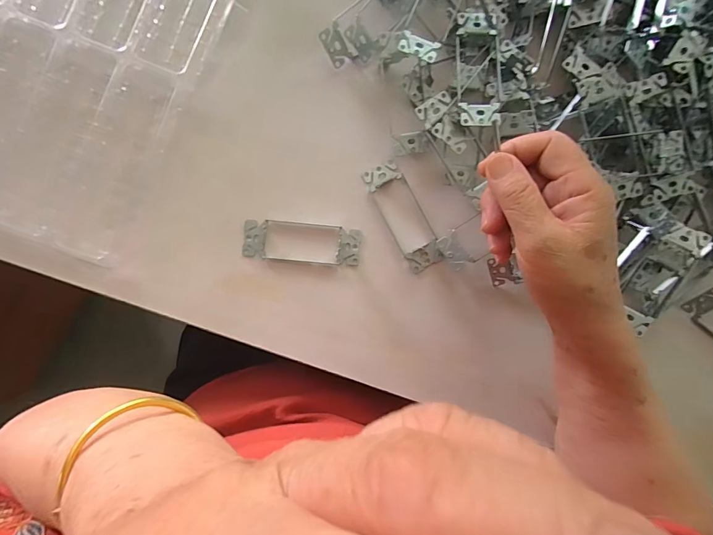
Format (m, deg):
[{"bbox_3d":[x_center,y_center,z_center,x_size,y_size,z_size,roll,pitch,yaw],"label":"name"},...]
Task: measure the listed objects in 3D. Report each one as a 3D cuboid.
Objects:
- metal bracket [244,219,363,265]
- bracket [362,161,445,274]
[{"bbox_3d":[-0.050,-0.023,0.344,0.107,0.004,0.036,4,88,-3],"label":"metal bracket"},{"bbox_3d":[0.044,-0.048,0.349,0.035,0.006,0.105,-28,90,-4],"label":"bracket"}]

